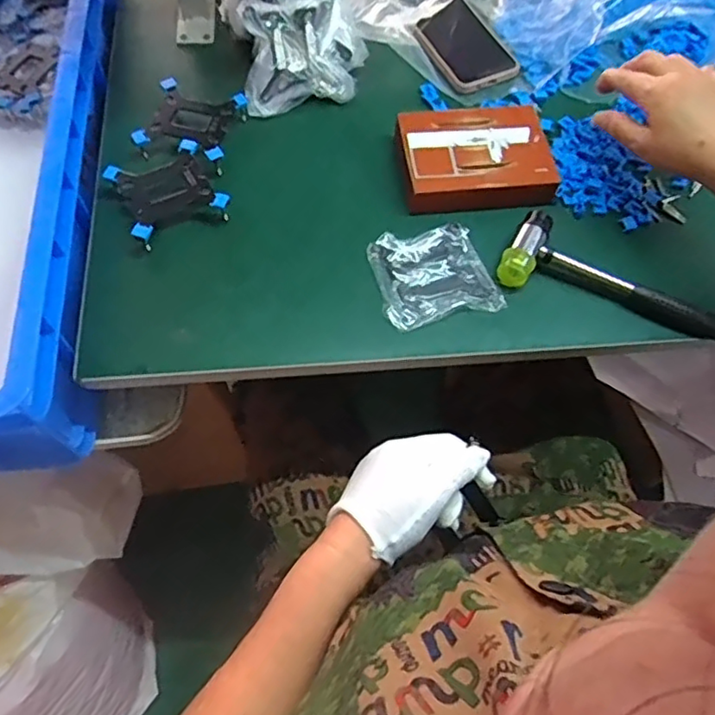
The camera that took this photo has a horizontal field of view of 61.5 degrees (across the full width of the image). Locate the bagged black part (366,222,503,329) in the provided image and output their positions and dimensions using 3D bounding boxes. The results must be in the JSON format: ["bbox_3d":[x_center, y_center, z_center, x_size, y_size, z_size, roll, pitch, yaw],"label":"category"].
[{"bbox_3d":[0.068,-0.076,0.535,0.100,0.009,0.094,-12,67,-9],"label":"bagged black part"}]

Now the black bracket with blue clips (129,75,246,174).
[{"bbox_3d":[-0.160,-0.227,0.585,0.086,0.032,0.085,15,66,3],"label":"black bracket with blue clips"}]

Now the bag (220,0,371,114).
[{"bbox_3d":[-0.095,-0.430,0.657,0.123,0.072,0.356,-14,68,-10],"label":"bag"}]

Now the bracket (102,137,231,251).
[{"bbox_3d":[-0.172,-0.149,0.549,0.084,0.028,0.083,-26,70,-14],"label":"bracket"}]

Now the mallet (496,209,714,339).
[{"bbox_3d":[0.245,-0.060,0.526,0.239,0.025,0.063,20,66,6],"label":"mallet"}]

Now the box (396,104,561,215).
[{"bbox_3d":[0.113,-0.193,0.577,0.143,0.029,0.109,-5,66,-6],"label":"box"}]

